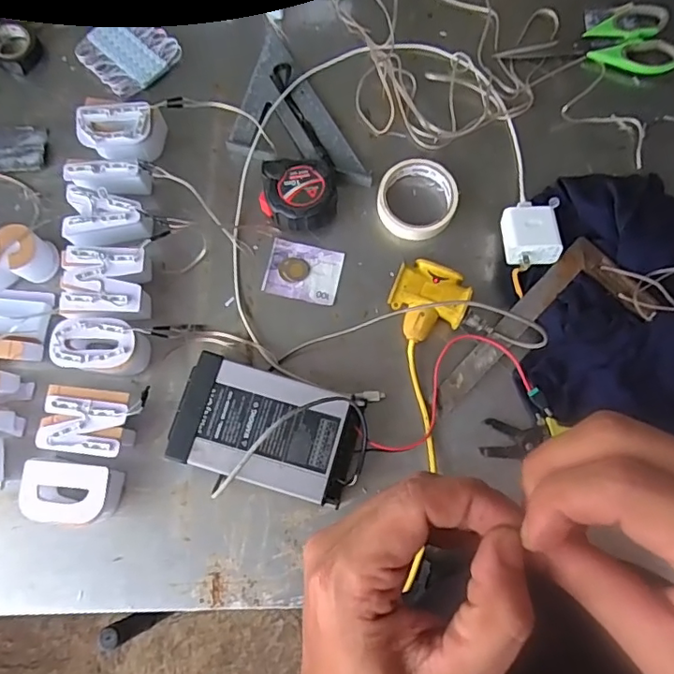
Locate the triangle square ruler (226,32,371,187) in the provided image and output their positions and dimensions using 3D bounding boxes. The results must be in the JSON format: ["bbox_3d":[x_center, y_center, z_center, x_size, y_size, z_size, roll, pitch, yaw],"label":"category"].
[{"bbox_3d":[-0.068,-0.256,0.649,0.125,0.017,0.231,-31,78,-7],"label":"triangle square ruler"}]

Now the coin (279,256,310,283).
[{"bbox_3d":[-0.049,-0.078,0.615,0.034,0.004,0.029,13,77,3],"label":"coin"}]

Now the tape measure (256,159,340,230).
[{"bbox_3d":[-0.043,-0.162,0.614,0.089,0.036,0.074,5,76,1],"label":"tape measure"}]

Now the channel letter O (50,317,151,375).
[{"bbox_3d":[-0.248,0.012,0.568,0.083,0.050,0.054,6,76,2],"label":"channel letter O"}]

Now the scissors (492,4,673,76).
[{"bbox_3d":[0.316,-0.378,0.677,0.213,0.019,0.102,0,76,0],"label":"scissors"}]

